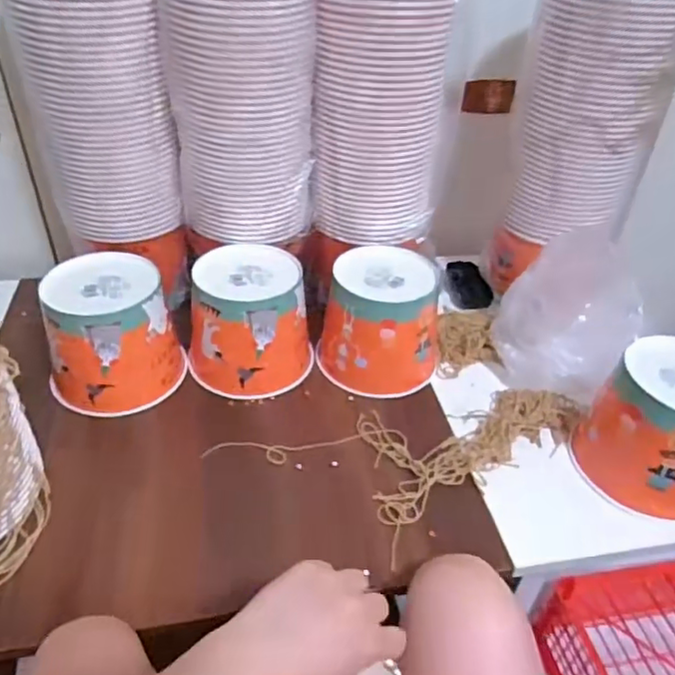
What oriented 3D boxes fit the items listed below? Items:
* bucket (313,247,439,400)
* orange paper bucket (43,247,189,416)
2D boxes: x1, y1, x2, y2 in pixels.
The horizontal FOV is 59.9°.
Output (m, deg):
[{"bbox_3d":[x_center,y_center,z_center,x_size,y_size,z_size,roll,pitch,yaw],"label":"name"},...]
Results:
[{"bbox_3d":[0.058,-0.021,0.755,0.150,0.134,0.141,12,39,9],"label":"bucket"},{"bbox_3d":[-0.268,-0.004,0.702,0.150,0.128,0.149,-14,42,-22],"label":"orange paper bucket"}]

